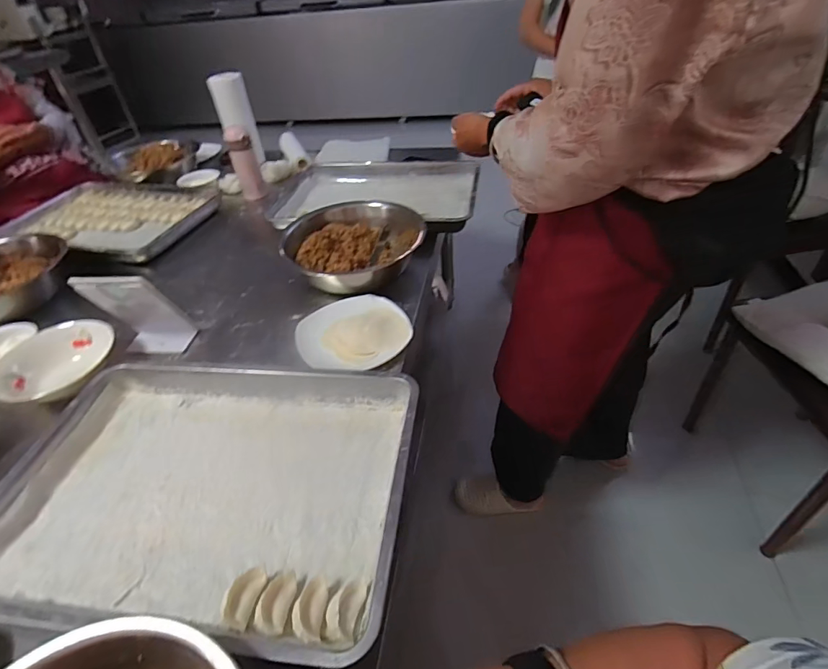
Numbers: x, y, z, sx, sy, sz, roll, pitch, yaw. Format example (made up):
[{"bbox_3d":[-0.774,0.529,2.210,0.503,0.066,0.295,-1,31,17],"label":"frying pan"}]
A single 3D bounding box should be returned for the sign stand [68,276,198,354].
[{"bbox_3d":[-0.449,-0.042,0.737,0.119,0.153,0.058,-1,42,4],"label":"sign stand"}]

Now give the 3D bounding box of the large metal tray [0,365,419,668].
[{"bbox_3d":[-0.253,0.176,0.556,0.491,0.057,0.349,2,42,8],"label":"large metal tray"}]

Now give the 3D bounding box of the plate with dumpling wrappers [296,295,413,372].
[{"bbox_3d":[-0.105,-0.008,0.750,0.174,0.015,0.164,-4,41,4],"label":"plate with dumpling wrappers"}]

